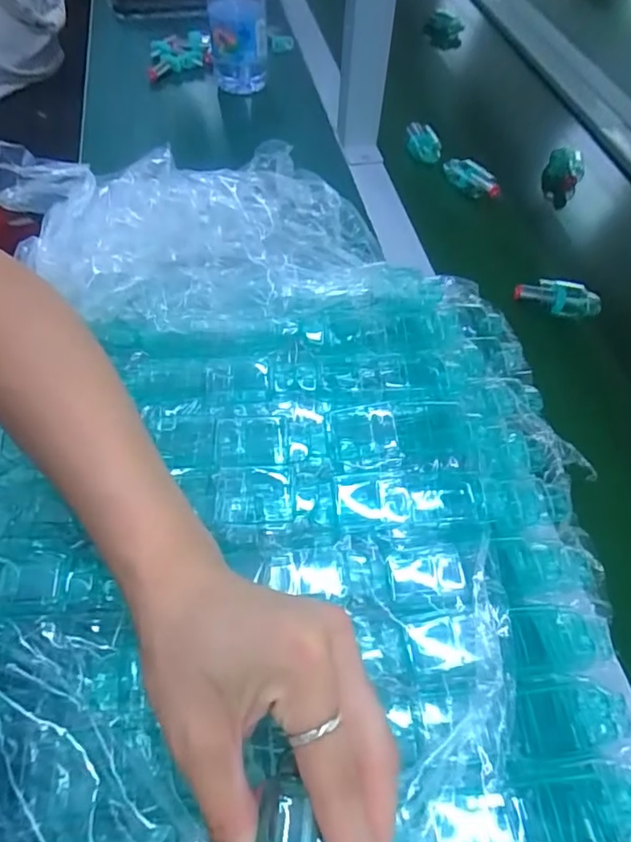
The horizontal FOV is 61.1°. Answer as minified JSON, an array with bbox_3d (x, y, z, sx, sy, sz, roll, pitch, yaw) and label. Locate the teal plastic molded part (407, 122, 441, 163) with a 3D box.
[{"bbox_3d":[0.131,-0.335,0.642,0.030,0.032,0.041,-27,61,-19],"label":"teal plastic molded part"}]

